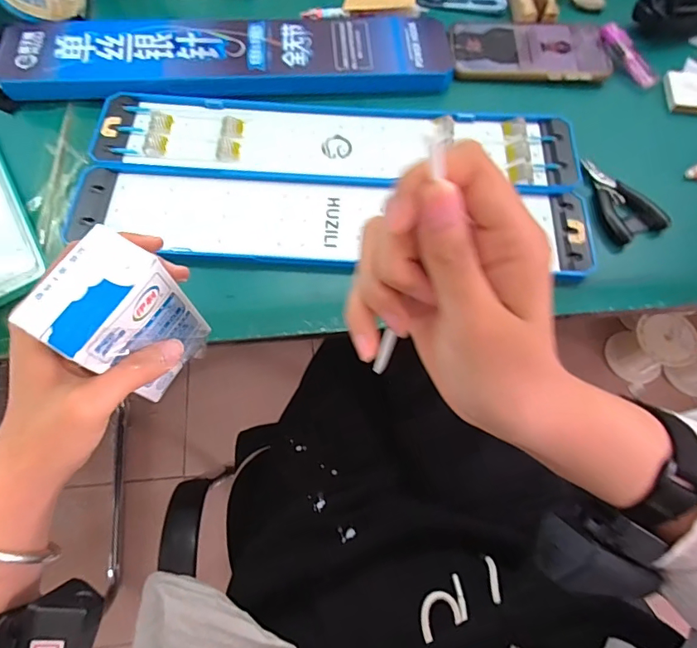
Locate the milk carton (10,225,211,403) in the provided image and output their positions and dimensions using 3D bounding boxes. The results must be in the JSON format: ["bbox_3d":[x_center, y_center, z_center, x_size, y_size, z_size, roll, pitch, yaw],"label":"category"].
[{"bbox_3d":[-0.130,0.000,0.274,0.042,0.101,0.062,28,69,9],"label":"milk carton"}]

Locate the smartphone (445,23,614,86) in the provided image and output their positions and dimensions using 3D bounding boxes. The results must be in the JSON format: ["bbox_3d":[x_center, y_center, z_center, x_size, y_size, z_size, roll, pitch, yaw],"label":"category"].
[{"bbox_3d":[0.196,-0.299,0.499,0.167,0.014,0.092,2,67,-1],"label":"smartphone"}]

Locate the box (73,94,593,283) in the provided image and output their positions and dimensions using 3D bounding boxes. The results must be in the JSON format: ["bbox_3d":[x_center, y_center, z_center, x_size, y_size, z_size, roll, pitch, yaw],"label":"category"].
[{"bbox_3d":[-0.013,-0.138,0.429,0.446,0.016,0.201,1,67,-1],"label":"box"}]

